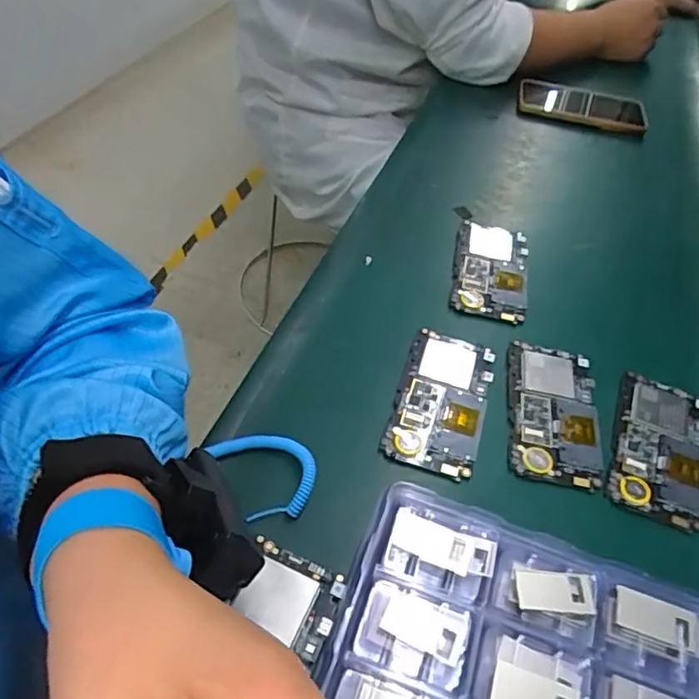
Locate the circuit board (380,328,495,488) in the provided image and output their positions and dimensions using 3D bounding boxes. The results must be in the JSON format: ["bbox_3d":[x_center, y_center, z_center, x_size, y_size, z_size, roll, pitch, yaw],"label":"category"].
[{"bbox_3d":[0.070,0.036,0.457,0.066,0.004,0.126,19,50,5],"label":"circuit board"}]

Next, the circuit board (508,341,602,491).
[{"bbox_3d":[0.156,0.046,0.460,0.067,0.005,0.125,13,50,0],"label":"circuit board"}]

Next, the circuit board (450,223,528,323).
[{"bbox_3d":[0.132,-0.077,0.563,0.068,0.008,0.124,14,50,1],"label":"circuit board"}]

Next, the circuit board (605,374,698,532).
[{"bbox_3d":[0.233,0.072,0.449,0.067,0.007,0.123,23,51,8],"label":"circuit board"}]

